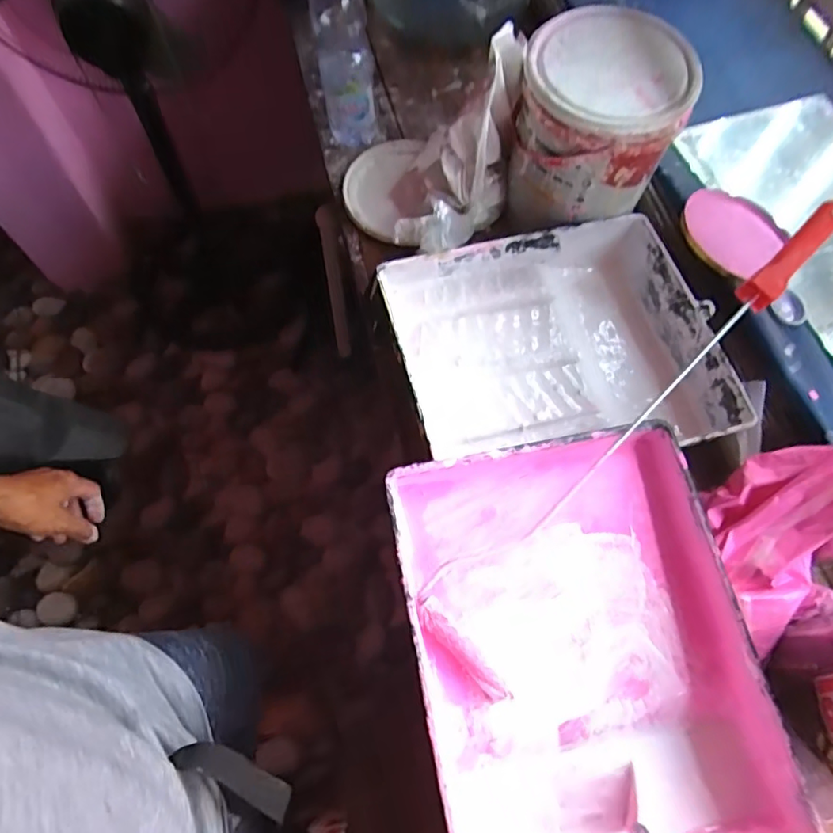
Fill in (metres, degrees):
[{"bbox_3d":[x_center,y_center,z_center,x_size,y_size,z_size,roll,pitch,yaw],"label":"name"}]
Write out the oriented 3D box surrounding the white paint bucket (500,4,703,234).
[{"bbox_3d":[0.206,-0.341,0.655,0.169,0.161,0.176,1,66,-1],"label":"white paint bucket"}]

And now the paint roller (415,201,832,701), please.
[{"bbox_3d":[0.227,-0.002,0.530,0.109,0.111,0.582,41,71,15],"label":"paint roller"}]

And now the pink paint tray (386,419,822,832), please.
[{"bbox_3d":[0.138,0.203,0.488,0.275,0.088,0.351,-11,66,-7],"label":"pink paint tray"}]

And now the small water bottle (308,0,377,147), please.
[{"bbox_3d":[-0.093,-0.464,0.701,0.065,0.242,0.057,-13,67,-8],"label":"small water bottle"}]

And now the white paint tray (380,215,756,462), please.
[{"bbox_3d":[0.154,-0.076,0.650,0.340,0.093,0.274,-11,66,-6],"label":"white paint tray"}]

